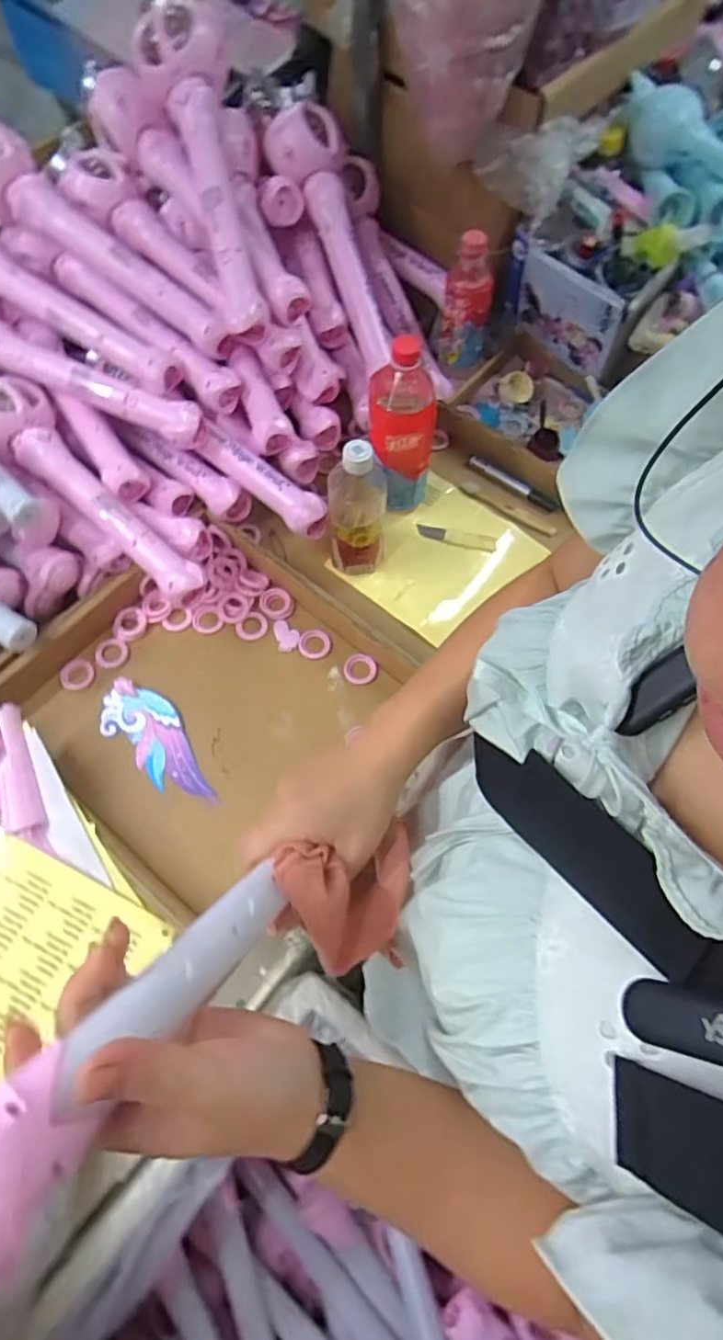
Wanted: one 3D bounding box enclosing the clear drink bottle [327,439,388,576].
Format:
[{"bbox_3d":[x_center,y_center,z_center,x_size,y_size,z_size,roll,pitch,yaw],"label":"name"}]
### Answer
[{"bbox_3d":[-0.005,-0.186,0.721,0.065,0.184,0.068,-1,67,-3],"label":"clear drink bottle"}]

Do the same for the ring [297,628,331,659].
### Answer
[{"bbox_3d":[-0.055,-0.031,0.746,0.039,0.006,0.036,1,67,-2],"label":"ring"}]

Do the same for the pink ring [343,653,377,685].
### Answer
[{"bbox_3d":[-0.001,-0.002,0.735,0.038,0.007,0.039,1,67,-2],"label":"pink ring"}]

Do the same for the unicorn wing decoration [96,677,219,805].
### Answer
[{"bbox_3d":[-0.222,0.079,0.696,0.167,0.011,0.071,40,70,12],"label":"unicorn wing decoration"}]

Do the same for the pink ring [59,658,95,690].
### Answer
[{"bbox_3d":[-0.328,0.004,0.724,0.038,0.004,0.036,1,67,-2],"label":"pink ring"}]

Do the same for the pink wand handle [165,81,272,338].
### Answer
[{"bbox_3d":[-0.152,-0.496,0.695,0.049,0.055,0.259,-15,94,-9],"label":"pink wand handle"}]

